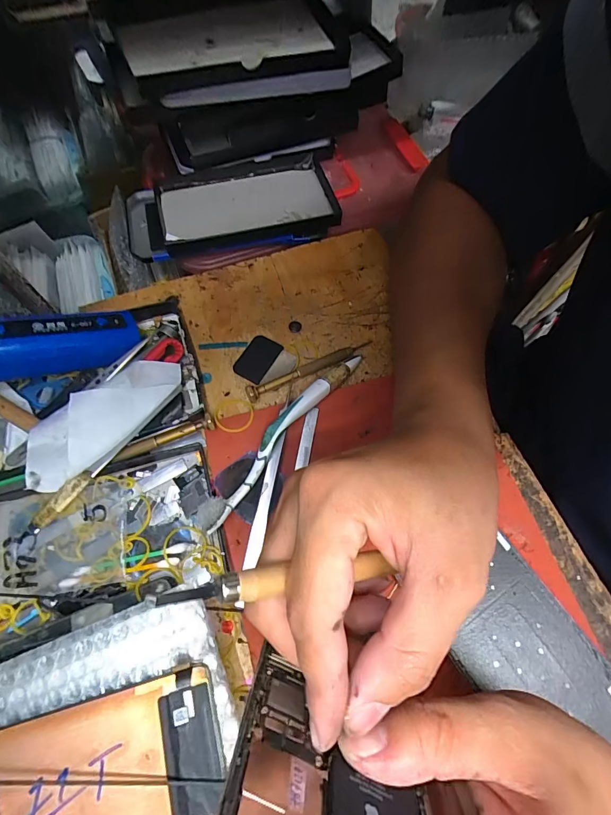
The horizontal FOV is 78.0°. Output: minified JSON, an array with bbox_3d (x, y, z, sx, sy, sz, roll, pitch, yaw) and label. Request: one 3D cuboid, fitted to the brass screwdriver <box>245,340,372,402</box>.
[{"bbox_3d":[0.004,-0.032,0.298,0.110,0.008,0.013,-27,68,-13],"label":"brass screwdriver"}]

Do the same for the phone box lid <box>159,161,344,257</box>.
[{"bbox_3d":[-0.061,-0.208,0.380,0.172,0.018,0.095,-14,66,-8],"label":"phone box lid"}]

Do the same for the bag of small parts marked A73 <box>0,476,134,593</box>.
[{"bbox_3d":[-0.168,0.082,0.237,0.105,0.011,0.064,-8,65,-5],"label":"bag of small parts marked A73"}]

